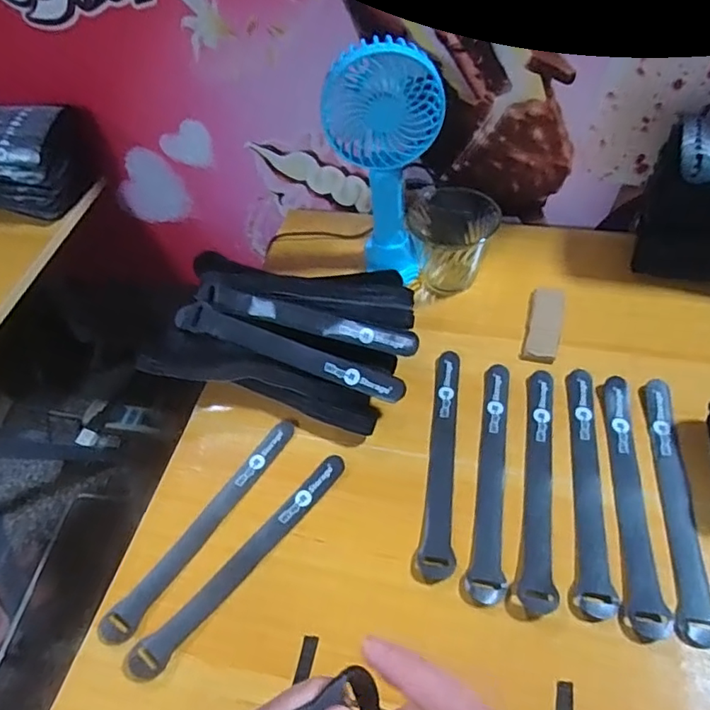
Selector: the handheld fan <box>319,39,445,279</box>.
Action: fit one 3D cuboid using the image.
[{"bbox_3d":[0.026,-0.173,0.525,0.101,0.211,0.046,11,53,13],"label":"handheld fan"}]

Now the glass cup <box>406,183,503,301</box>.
[{"bbox_3d":[0.098,-0.114,0.561,0.073,0.077,0.073,-2,51,3],"label":"glass cup"}]

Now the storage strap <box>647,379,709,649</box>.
[{"bbox_3d":[0.238,0.103,0.408,0.026,0.005,0.202,8,52,11],"label":"storage strap"}]

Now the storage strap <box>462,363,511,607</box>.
[{"bbox_3d":[0.109,0.088,0.432,0.025,0.004,0.200,8,52,11],"label":"storage strap"}]

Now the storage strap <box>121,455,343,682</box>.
[{"bbox_3d":[-0.079,0.149,0.405,0.025,0.007,0.198,36,63,26],"label":"storage strap"}]

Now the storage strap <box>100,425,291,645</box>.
[{"bbox_3d":[-0.113,0.128,0.426,0.022,0.008,0.198,28,58,24],"label":"storage strap"}]

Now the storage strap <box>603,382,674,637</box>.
[{"bbox_3d":[0.203,0.101,0.411,0.026,0.006,0.197,5,52,9],"label":"storage strap"}]

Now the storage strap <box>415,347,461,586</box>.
[{"bbox_3d":[0.070,0.077,0.445,0.024,0.005,0.198,4,51,8],"label":"storage strap"}]

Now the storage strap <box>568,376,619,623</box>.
[{"bbox_3d":[0.178,0.092,0.421,0.024,0.004,0.200,7,52,11],"label":"storage strap"}]

